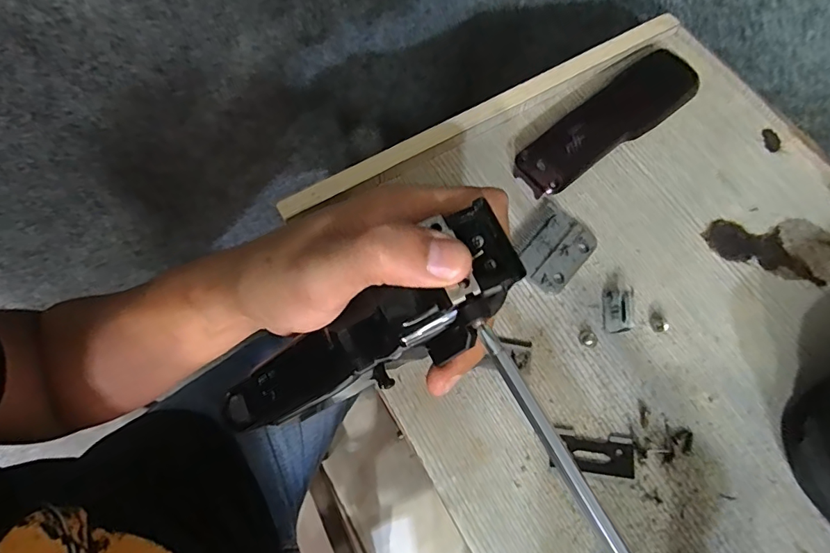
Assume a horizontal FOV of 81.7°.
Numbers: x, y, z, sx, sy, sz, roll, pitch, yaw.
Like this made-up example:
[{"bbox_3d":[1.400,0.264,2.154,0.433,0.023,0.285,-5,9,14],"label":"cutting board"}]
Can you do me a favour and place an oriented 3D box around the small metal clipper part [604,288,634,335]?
[{"bbox_3d":[0.108,0.018,0.255,0.011,0.013,0.023,9,69,4],"label":"small metal clipper part"}]

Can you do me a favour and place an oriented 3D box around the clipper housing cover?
[{"bbox_3d":[0.124,-0.099,0.298,0.141,0.015,0.038,-38,73,-13],"label":"clipper housing cover"}]

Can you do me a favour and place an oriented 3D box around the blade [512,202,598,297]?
[{"bbox_3d":[0.079,-0.016,0.273,0.036,0.006,0.048,38,74,14],"label":"blade"}]

